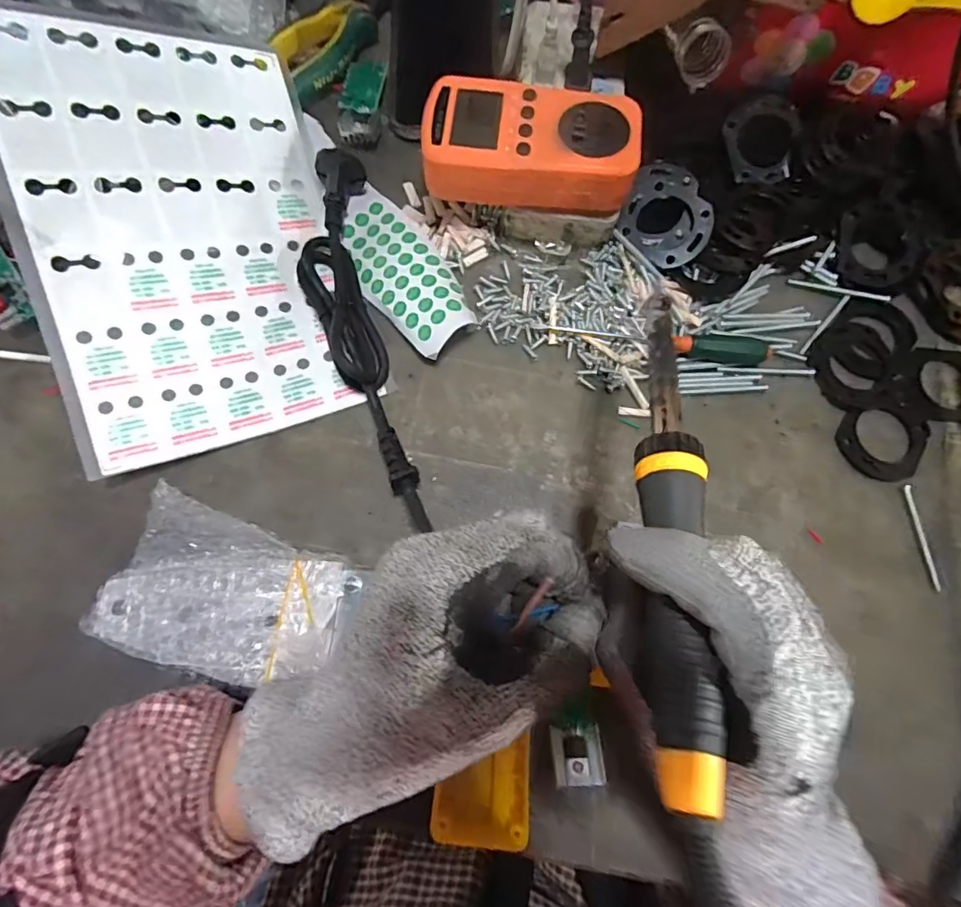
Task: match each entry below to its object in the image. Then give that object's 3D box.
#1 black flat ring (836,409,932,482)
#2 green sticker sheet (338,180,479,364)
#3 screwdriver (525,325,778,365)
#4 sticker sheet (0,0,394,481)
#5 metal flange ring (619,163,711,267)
[{"bbox_3d":[0.251,-0.007,0.310,0.049,0.004,0.050,0,77,-2],"label":"black flat ring"},{"bbox_3d":[-0.053,-0.126,0.327,0.056,0.020,0.133,-37,80,-9],"label":"green sticker sheet"},{"bbox_3d":[0.114,-0.074,0.321,0.158,0.012,0.017,4,77,-1],"label":"screwdriver"},{"bbox_3d":[-0.175,-0.133,0.299,0.167,0.026,0.252,-16,93,-27],"label":"sticker sheet"},{"bbox_3d":[0.124,-0.156,0.325,0.056,0.008,0.061,1,93,12],"label":"metal flange ring"}]

